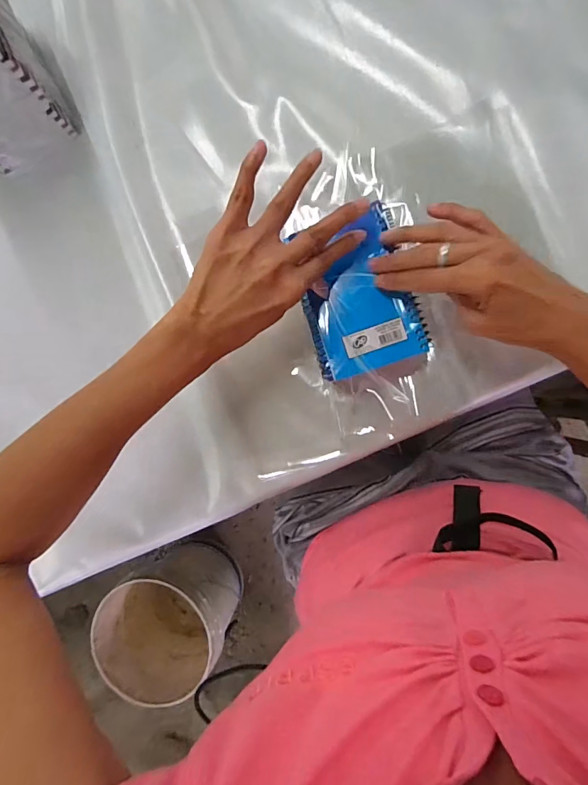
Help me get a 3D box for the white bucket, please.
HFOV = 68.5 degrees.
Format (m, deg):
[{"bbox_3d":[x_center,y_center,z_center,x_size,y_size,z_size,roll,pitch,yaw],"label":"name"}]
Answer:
[{"bbox_3d":[-0.311,0.572,1.147,0.283,0.343,0.341,31,95,7],"label":"white bucket"}]

